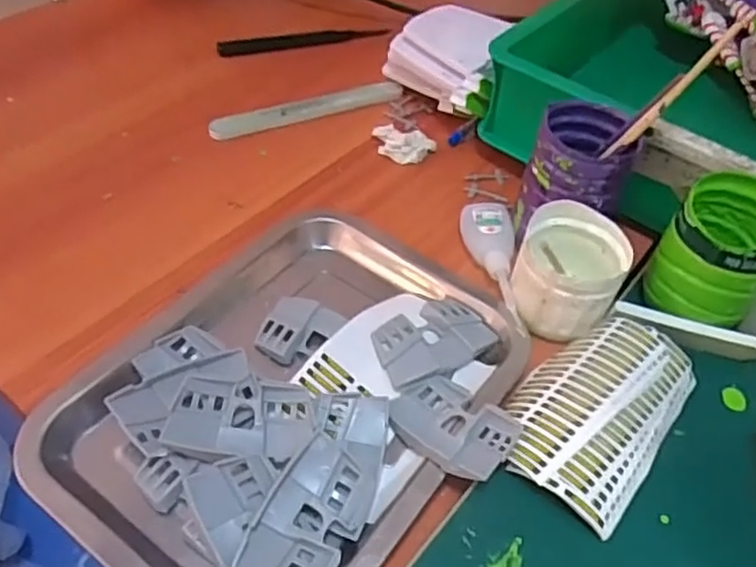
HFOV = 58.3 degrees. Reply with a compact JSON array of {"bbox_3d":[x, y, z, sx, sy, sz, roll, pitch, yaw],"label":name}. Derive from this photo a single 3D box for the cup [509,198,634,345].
[{"bbox_3d":[0.119,-0.008,0.425,0.062,0.058,0.062,3,47,-4],"label":"cup"}]

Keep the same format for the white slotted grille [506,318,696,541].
[{"bbox_3d":[0.118,0.067,0.369,0.075,0.025,0.123,32,52,22],"label":"white slotted grille"}]

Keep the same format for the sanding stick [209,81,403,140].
[{"bbox_3d":[-0.056,-0.148,0.574,0.173,0.007,0.025,-19,62,-20],"label":"sanding stick"}]

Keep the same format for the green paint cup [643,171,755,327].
[{"bbox_3d":[0.206,-0.020,0.407,0.063,0.073,0.068,34,53,23],"label":"green paint cup"}]

